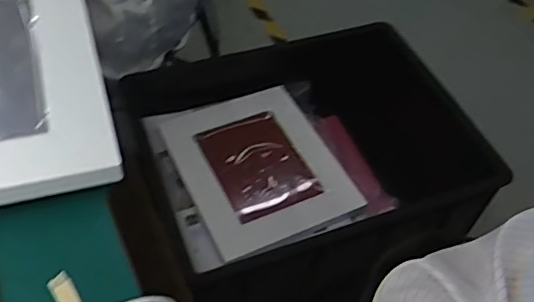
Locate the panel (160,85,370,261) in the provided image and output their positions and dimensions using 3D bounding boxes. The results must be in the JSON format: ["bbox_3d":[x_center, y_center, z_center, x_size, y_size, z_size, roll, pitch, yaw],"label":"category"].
[{"bbox_3d":[-0.011,0.018,0.988,0.262,0.034,0.310,-18,54,-20],"label":"panel"}]

